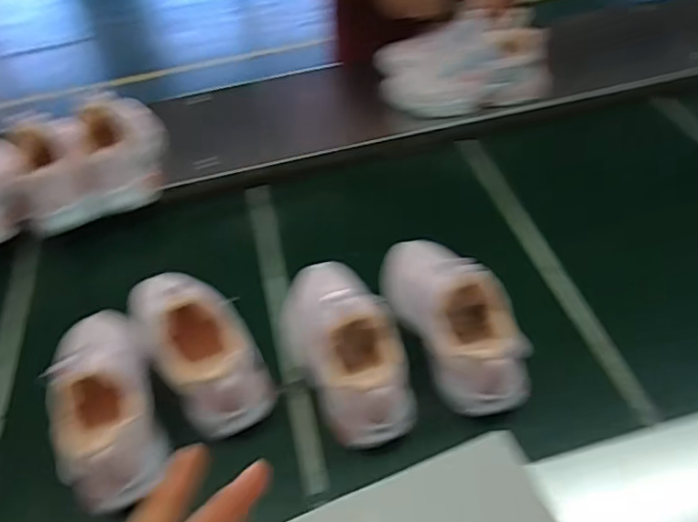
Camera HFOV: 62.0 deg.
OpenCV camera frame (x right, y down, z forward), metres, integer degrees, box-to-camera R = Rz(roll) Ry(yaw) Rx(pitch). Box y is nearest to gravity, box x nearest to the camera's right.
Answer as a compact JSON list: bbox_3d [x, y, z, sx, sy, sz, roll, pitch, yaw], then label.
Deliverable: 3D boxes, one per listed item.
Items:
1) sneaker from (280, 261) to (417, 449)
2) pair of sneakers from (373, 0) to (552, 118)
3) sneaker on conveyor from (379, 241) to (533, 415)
[{"bbox_3d":[-0.009,0.069,0.572,0.093,0.108,0.211,-17,48,-11],"label":"sneaker"},{"bbox_3d":[0.169,-0.291,0.856,0.221,0.094,0.117,-13,48,-8],"label":"pair of sneakers"},{"bbox_3d":[0.098,0.038,0.579,0.084,0.107,0.214,-21,49,-15],"label":"sneaker on conveyor"}]

